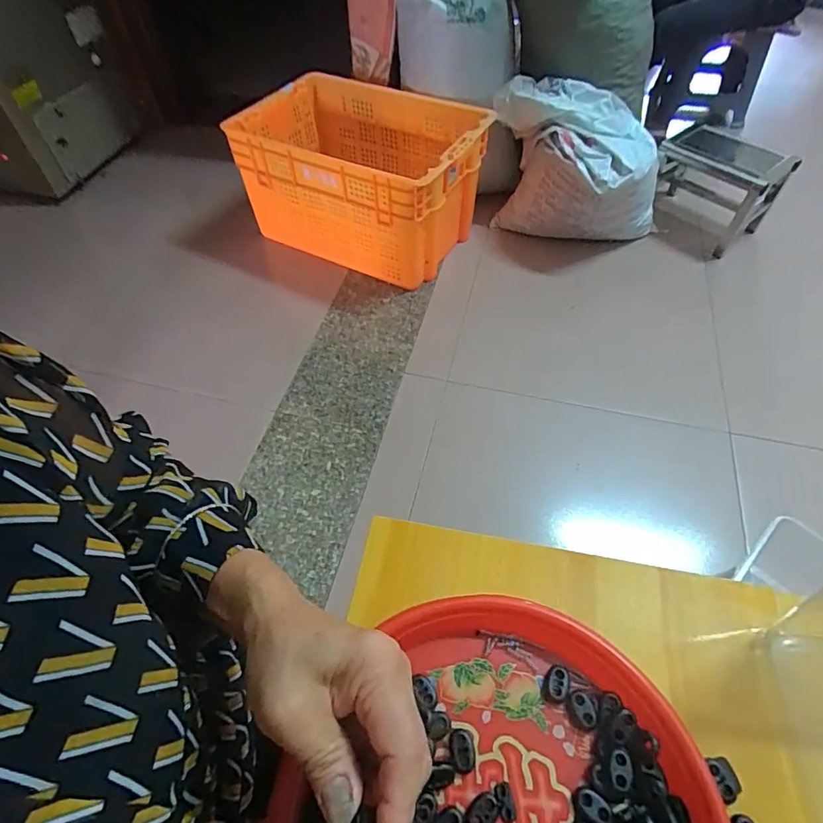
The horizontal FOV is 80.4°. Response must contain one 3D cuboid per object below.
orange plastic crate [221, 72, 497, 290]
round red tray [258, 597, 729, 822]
[{"bbox_3d":[-0.143,-0.644,1.352,0.633,0.317,0.401,25,59,18],"label":"orange plastic crate"},{"bbox_3d":[0.051,0.228,0.259,0.221,0.027,0.241,-1,52,1],"label":"round red tray"}]

